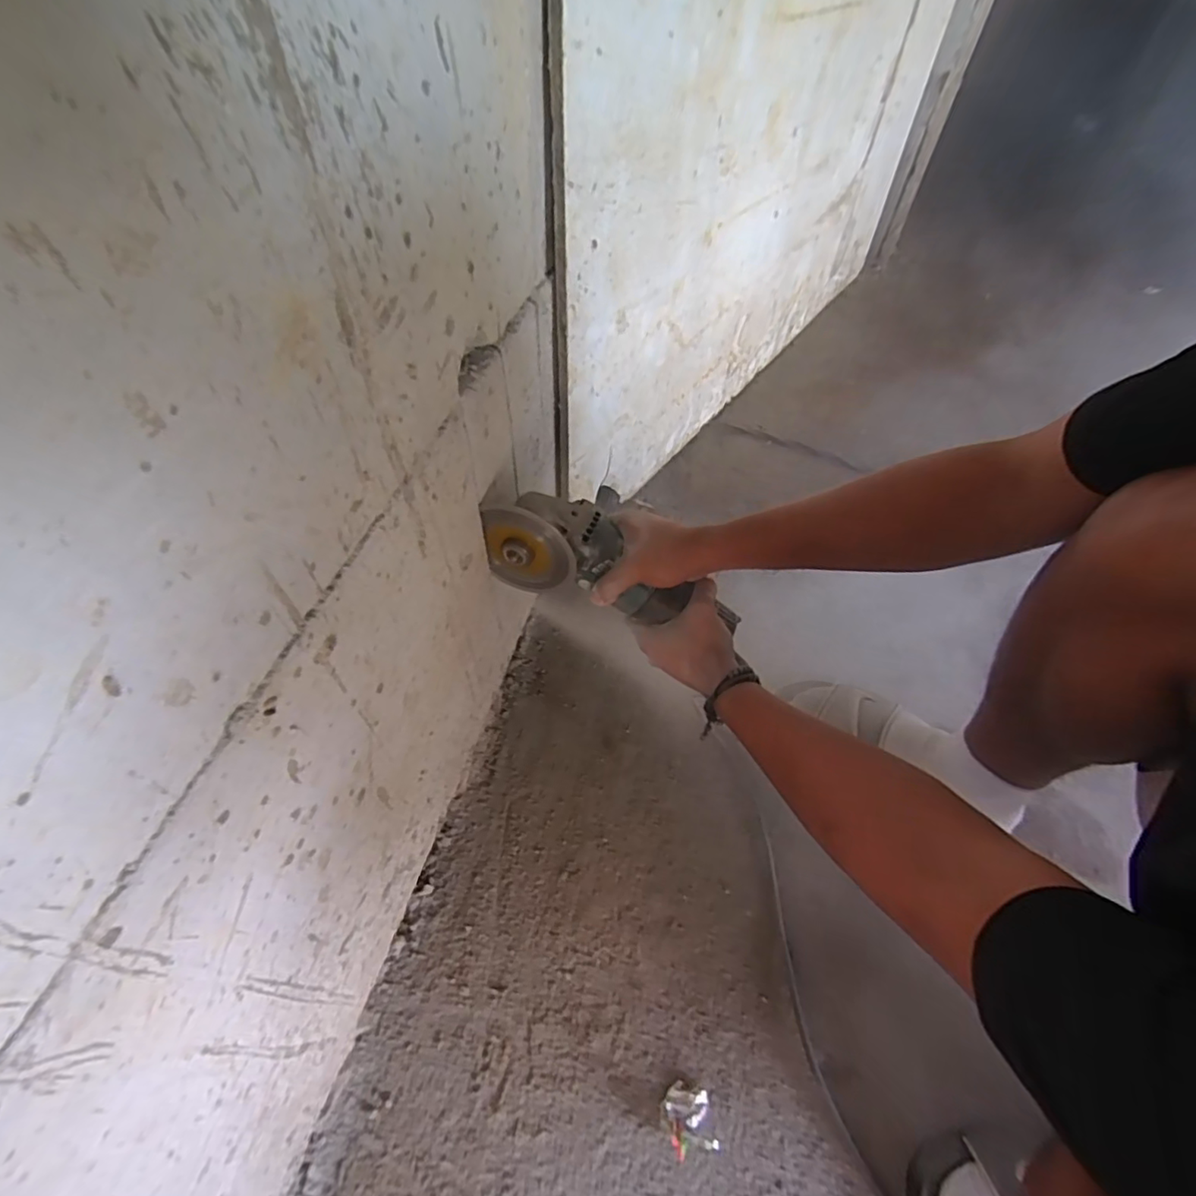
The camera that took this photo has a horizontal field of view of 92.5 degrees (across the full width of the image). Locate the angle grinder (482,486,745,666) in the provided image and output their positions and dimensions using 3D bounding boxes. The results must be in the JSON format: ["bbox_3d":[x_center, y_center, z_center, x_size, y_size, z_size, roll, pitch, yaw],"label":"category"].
[{"bbox_3d":[0.011,-0.034,0.539,0.241,0.091,0.078,21,51,-15],"label":"angle grinder"}]

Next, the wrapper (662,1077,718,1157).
[{"bbox_3d":[0.070,0.404,0.445,0.038,0.016,0.041,-1,52,-3],"label":"wrapper"}]

